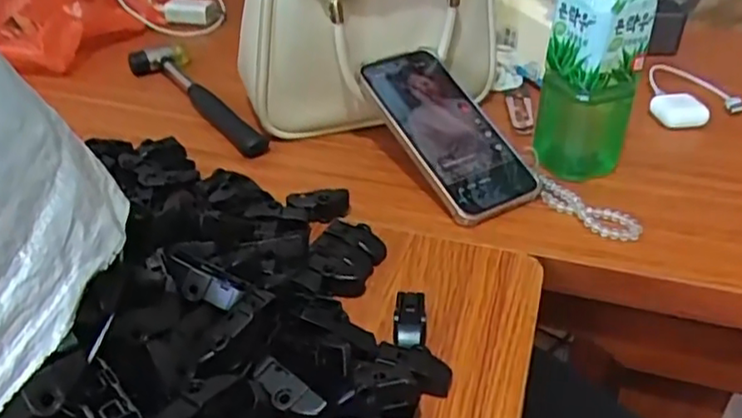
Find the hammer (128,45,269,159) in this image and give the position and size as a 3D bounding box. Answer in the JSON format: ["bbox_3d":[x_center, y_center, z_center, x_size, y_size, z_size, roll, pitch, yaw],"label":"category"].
[{"bbox_3d":[-0.174,-0.111,0.648,0.059,0.024,0.248,-21,41,-27],"label":"hammer"}]

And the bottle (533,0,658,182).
[{"bbox_3d":[0.176,-0.124,0.514,0.069,0.209,0.079,13,38,17],"label":"bottle"}]

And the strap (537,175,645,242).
[{"bbox_3d":[0.162,0.000,0.501,0.086,0.012,0.031,27,44,32],"label":"strap"}]

